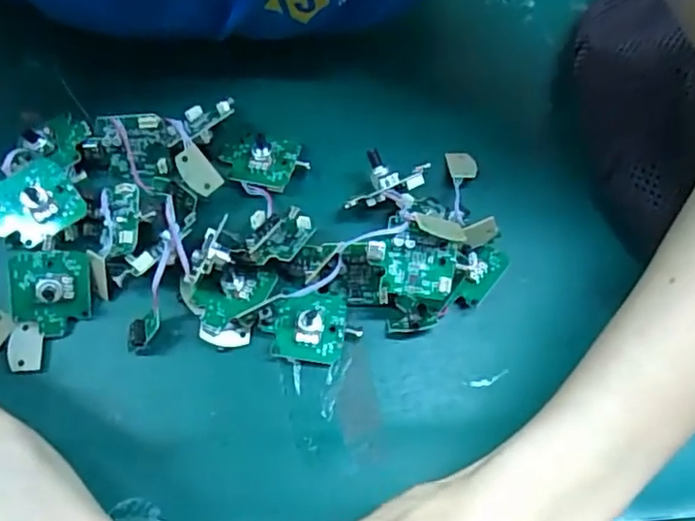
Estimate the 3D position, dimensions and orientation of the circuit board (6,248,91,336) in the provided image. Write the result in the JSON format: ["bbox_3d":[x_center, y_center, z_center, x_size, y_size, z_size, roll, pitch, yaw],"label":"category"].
[{"bbox_3d":[-0.150,0.016,0.308,0.038,0.010,0.042,1,96,-20],"label":"circuit board"}]

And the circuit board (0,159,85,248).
[{"bbox_3d":[-0.158,-0.028,0.307,0.043,0.013,0.036,-27,87,-17],"label":"circuit board"}]

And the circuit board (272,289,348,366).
[{"bbox_3d":[-0.019,0.032,0.314,0.035,0.017,0.036,6,72,1],"label":"circuit board"}]

